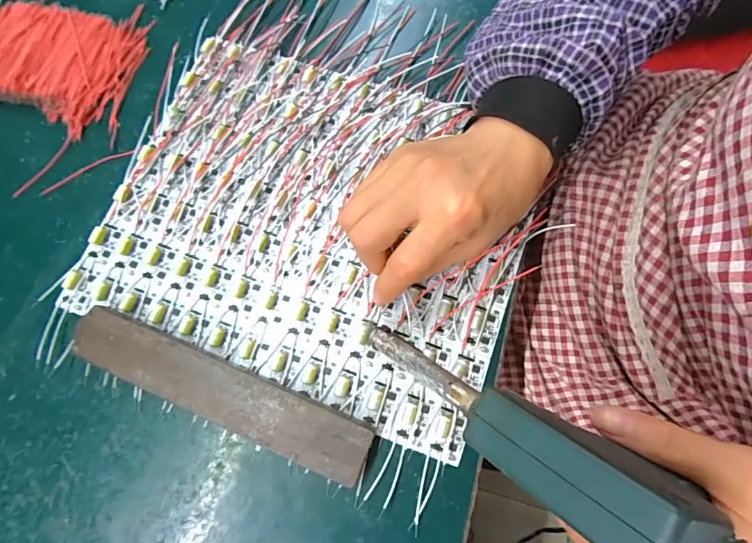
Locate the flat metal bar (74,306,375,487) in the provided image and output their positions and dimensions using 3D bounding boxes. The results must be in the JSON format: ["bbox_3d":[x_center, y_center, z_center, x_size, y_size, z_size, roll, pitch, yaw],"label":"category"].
[{"bbox_3d":[-0.098,0.073,0.261,0.196,0.005,0.036,22,81,8],"label":"flat metal bar"}]

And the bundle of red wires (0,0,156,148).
[{"bbox_3d":[-0.268,-0.169,0.343,0.141,0.017,0.114,7,75,4],"label":"bundle of red wires"}]

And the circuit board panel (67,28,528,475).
[{"bbox_3d":[-0.046,-0.041,0.302,0.288,0.011,0.236,19,76,7],"label":"circuit board panel"}]

